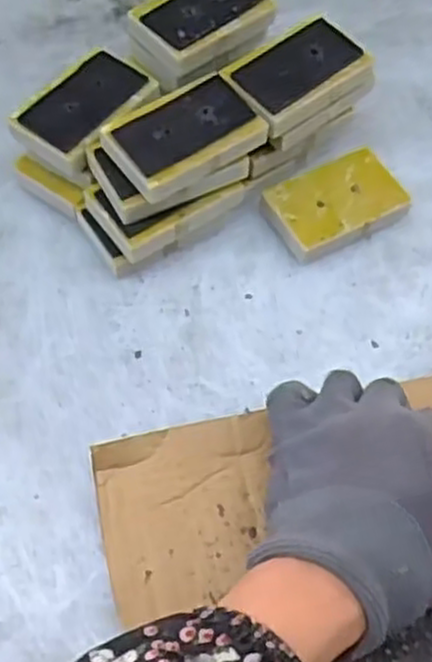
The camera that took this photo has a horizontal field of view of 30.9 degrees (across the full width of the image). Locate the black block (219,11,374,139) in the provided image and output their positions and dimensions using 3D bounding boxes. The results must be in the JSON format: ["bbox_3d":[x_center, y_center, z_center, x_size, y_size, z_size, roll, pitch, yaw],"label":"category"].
[{"bbox_3d":[0.048,-0.152,0.465,0.083,0.016,0.053,-34,68,-20],"label":"black block"}]

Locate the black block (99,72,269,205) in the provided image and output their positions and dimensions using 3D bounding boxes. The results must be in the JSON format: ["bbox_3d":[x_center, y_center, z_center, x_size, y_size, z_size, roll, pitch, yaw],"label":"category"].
[{"bbox_3d":[-0.017,-0.109,0.433,0.080,0.014,0.053,-31,67,-19],"label":"black block"}]

